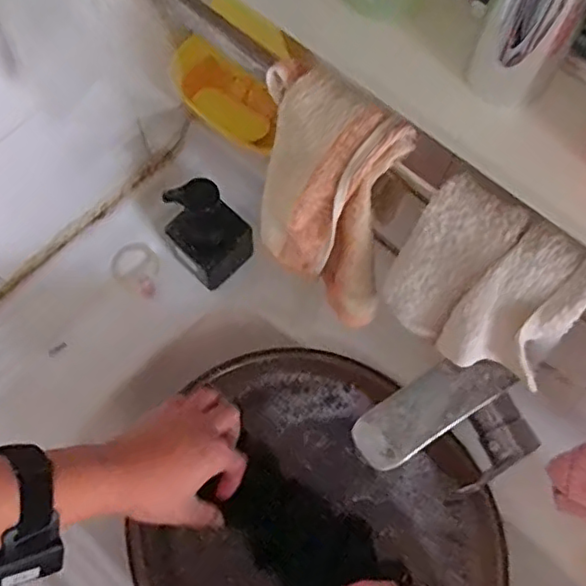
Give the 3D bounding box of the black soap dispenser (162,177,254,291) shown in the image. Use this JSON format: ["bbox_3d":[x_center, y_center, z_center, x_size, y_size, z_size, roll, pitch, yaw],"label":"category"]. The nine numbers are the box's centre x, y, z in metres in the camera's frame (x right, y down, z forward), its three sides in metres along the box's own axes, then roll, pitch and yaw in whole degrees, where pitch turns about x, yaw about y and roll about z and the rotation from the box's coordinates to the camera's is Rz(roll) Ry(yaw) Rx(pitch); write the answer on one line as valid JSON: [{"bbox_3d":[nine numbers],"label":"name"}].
[{"bbox_3d":[-0.088,-0.060,0.644,0.067,0.140,0.065,42,73,14],"label":"black soap dispenser"}]

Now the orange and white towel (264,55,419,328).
[{"bbox_3d":[0.026,-0.063,0.438,0.123,0.166,0.061,38,72,13],"label":"orange and white towel"}]

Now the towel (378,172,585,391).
[{"bbox_3d":[0.112,0.000,0.377,0.103,0.109,0.032,38,51,17],"label":"towel"}]

